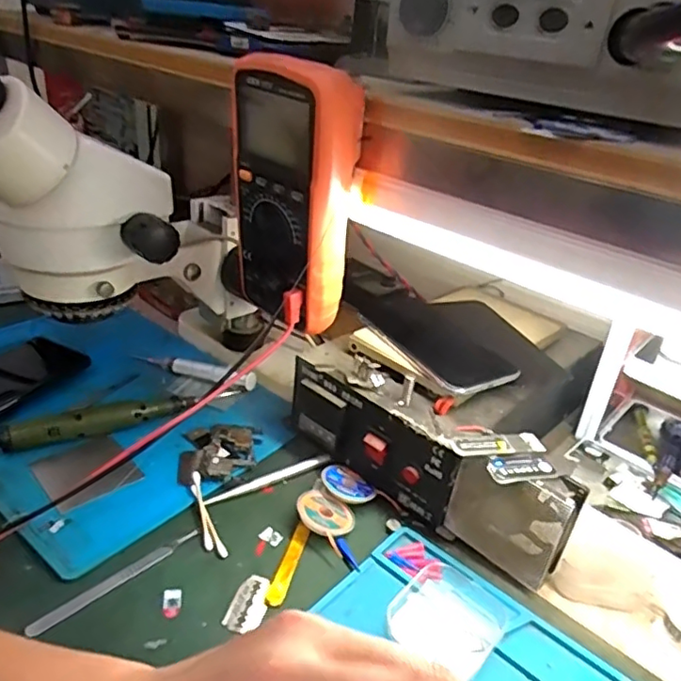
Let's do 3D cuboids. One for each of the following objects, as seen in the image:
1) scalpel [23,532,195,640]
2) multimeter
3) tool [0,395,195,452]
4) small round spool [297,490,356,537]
[{"bbox_3d":[-0.148,0.160,0.400,0.011,0.004,0.118,29,37,36],"label":"scalpel"},{"bbox_3d":[-0.033,-0.099,0.417,0.049,0.172,0.090,-19,37,-36],"label":"multimeter"},{"bbox_3d":[-0.210,0.070,0.513,0.162,0.024,0.015,-9,32,-24],"label":"tool"},{"bbox_3d":[-0.011,0.133,0.455,0.044,0.009,0.038,39,32,25],"label":"small round spool"}]

